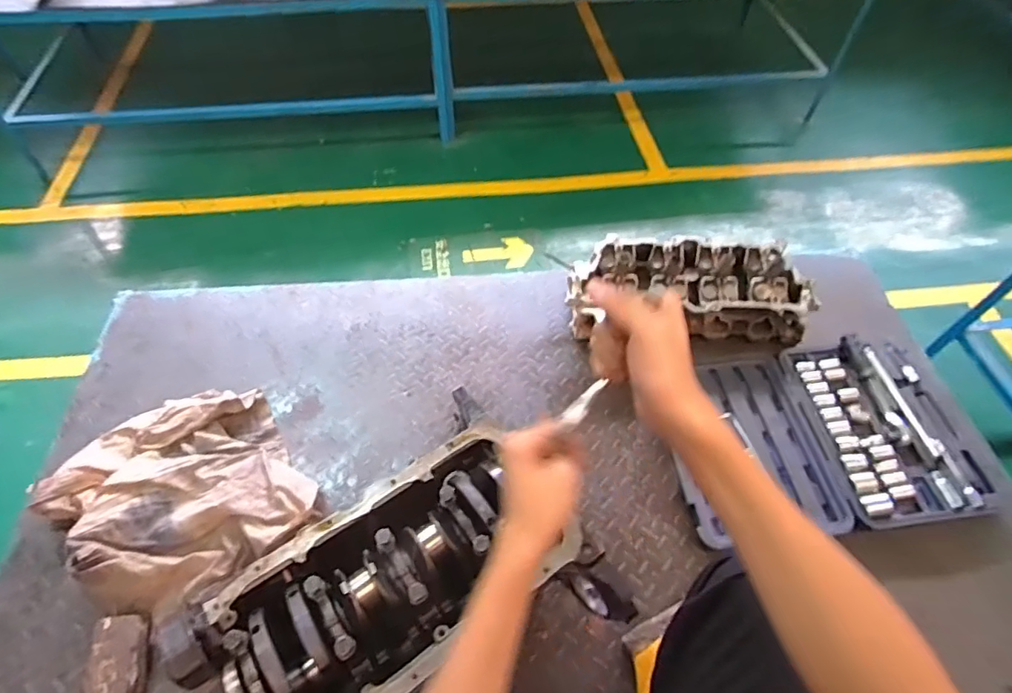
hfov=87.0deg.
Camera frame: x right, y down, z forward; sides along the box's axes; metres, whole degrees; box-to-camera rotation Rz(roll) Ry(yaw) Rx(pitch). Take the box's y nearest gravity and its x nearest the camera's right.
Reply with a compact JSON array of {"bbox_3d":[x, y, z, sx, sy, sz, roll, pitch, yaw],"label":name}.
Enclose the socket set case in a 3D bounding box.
[{"bbox_3d":[0.612,0.161,1.003,0.461,0.064,0.357,-4,55,-4],"label":"socket set case"}]

